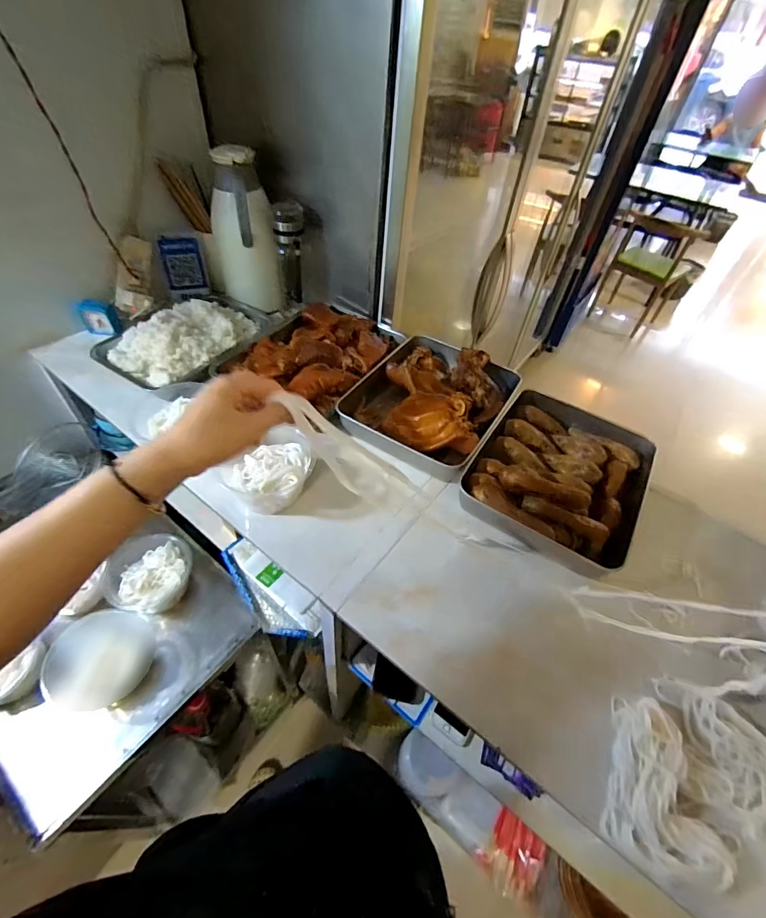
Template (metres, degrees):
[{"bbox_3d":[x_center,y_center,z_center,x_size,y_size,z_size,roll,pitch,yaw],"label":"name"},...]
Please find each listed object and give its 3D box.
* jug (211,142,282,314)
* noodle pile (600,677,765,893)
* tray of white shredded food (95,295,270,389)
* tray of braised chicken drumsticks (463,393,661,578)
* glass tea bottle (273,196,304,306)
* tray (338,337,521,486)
[{"bbox_3d":[-0.294,-0.471,0.872,0.108,0.292,0.115,-20,54,-21],"label":"jug"},{"bbox_3d":[0.335,0.334,0.429,0.177,0.026,0.176,22,51,14],"label":"noodle pile"},{"bbox_3d":[-0.395,-0.268,0.838,0.220,0.068,0.323,25,52,16],"label":"tray of white shredded food"},{"bbox_3d":[0.292,0.013,0.670,0.253,0.058,0.343,26,52,17],"label":"tray of braised chicken drumsticks"},{"bbox_3d":[-0.198,-0.437,0.885,0.063,0.189,0.059,-4,50,-9],"label":"glass tea bottle"},{"bbox_3d":[0.099,-0.122,0.771,0.251,0.092,0.307,28,53,18],"label":"tray"}]

